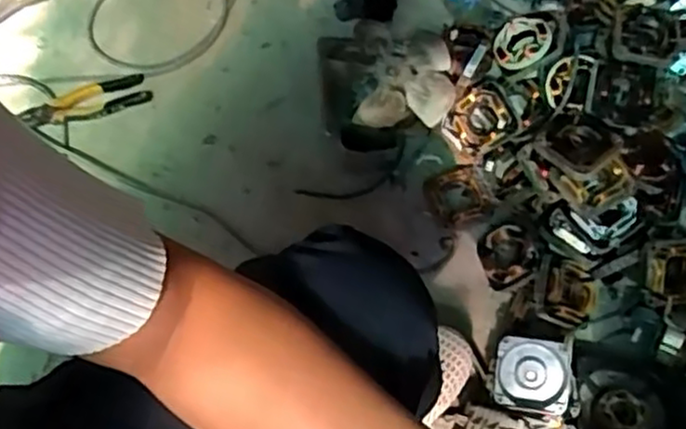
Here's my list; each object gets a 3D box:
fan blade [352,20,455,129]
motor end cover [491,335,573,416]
[{"bbox_3d":[0.086,-0.194,1.013,0.134,0.043,0.171,3,64,0],"label":"fan blade"},{"bbox_3d":[0.224,0.189,0.844,0.086,0.020,0.083,12,64,4],"label":"motor end cover"}]

